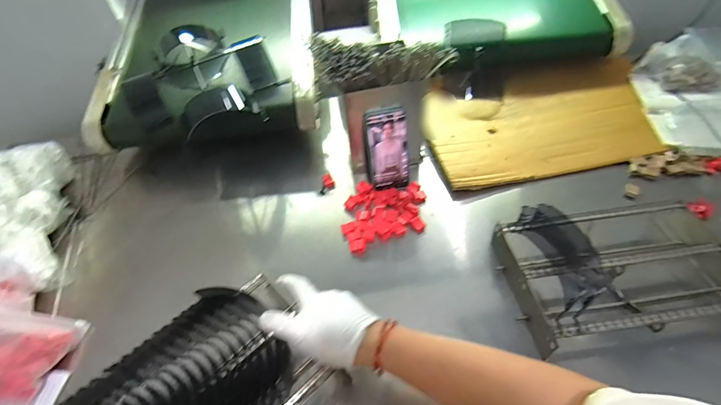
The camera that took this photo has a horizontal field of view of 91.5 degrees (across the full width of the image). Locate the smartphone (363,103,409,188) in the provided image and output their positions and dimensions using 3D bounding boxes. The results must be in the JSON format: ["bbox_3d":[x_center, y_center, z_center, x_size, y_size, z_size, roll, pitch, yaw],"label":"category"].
[{"bbox_3d":[0.052,-0.099,0.668,0.078,0.161,0.010,-8,30,-2],"label":"smartphone"}]

